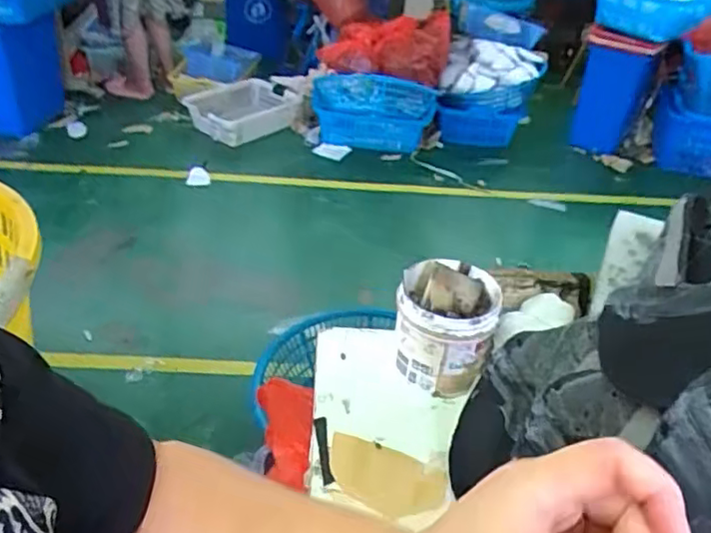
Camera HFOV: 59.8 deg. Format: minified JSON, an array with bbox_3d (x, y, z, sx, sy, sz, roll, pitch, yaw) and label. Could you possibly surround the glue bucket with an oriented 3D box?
[{"bbox_3d":[0.085,0.059,0.590,0.091,0.103,0.086,12,37,11],"label":"glue bucket"}]

